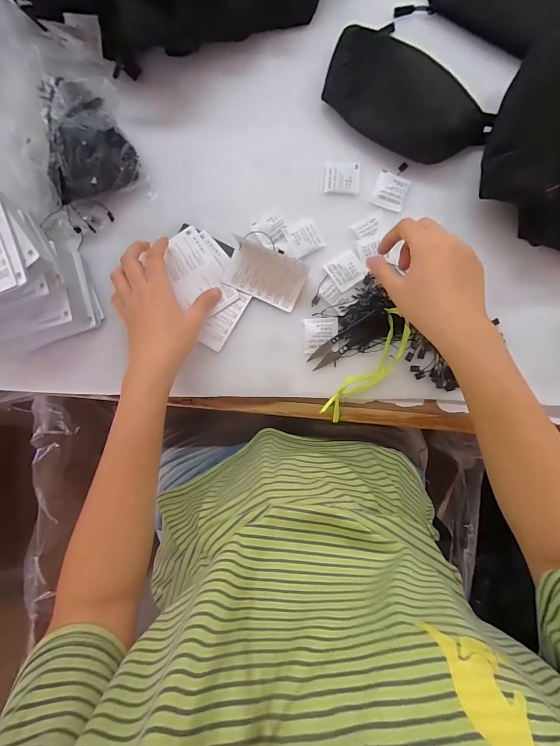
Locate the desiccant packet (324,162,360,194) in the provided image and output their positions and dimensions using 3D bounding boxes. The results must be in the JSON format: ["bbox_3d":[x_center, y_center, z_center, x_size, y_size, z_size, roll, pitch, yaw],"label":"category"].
[{"bbox_3d":[0.074,-0.232,0.404,0.041,0.004,0.037,2,88,2],"label":"desiccant packet"}]

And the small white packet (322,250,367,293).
[{"bbox_3d":[0.077,-0.120,0.397,0.039,0.004,0.037,-34,87,0],"label":"small white packet"}]

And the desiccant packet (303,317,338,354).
[{"bbox_3d":[0.048,-0.044,0.397,0.039,0.005,0.039,-3,87,2],"label":"desiccant packet"}]

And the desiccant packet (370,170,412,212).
[{"bbox_3d":[0.130,-0.215,0.401,0.038,0.004,0.042,21,88,3],"label":"desiccant packet"}]

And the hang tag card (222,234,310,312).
[{"bbox_3d":[-0.017,-0.115,0.396,0.088,0.013,0.057,24,88,3],"label":"hang tag card"}]

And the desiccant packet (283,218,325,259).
[{"bbox_3d":[0.027,-0.158,0.400,0.040,0.004,0.039,-26,87,1],"label":"desiccant packet"}]

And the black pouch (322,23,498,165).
[{"bbox_3d":[0.143,-0.311,0.385,0.191,0.034,0.099,34,89,3],"label":"black pouch"}]

